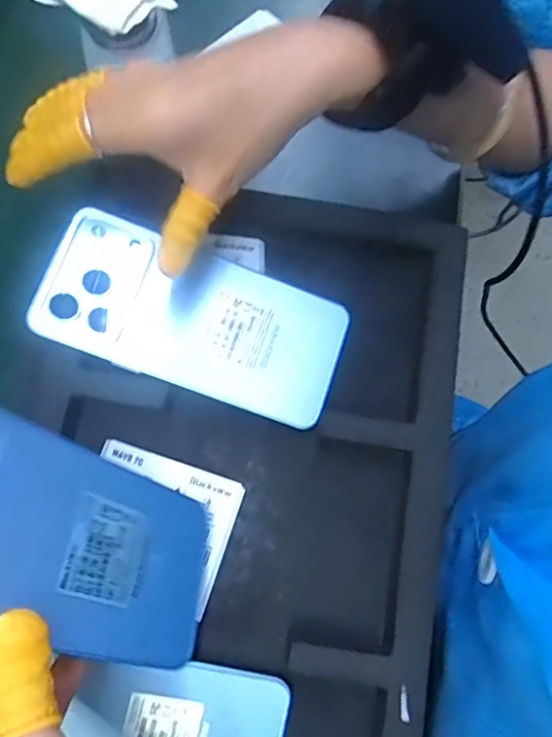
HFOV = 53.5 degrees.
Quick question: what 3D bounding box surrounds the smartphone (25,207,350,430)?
[{"bbox_3d":[-0.043,-0.027,0.300,0.160,0.005,0.076,19,78,-8],"label":"smartphone"}]

